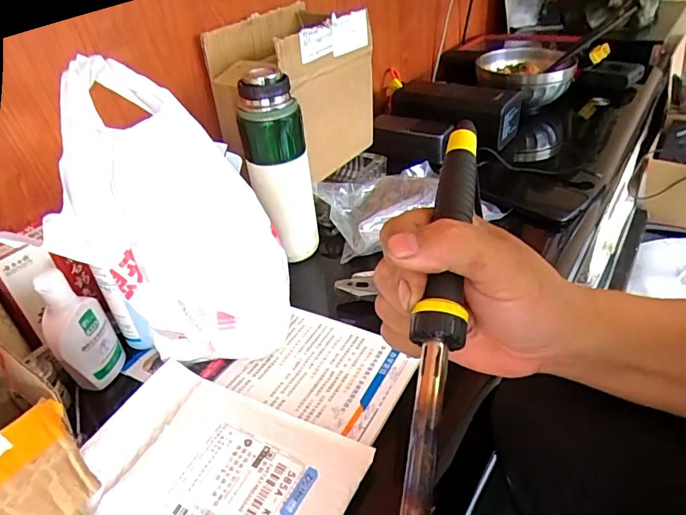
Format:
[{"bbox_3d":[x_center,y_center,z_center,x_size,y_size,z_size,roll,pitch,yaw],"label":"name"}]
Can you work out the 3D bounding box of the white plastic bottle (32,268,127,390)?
[{"bbox_3d":[-0.230,0.065,0.422,0.050,0.116,0.030,-29,41,-27],"label":"white plastic bottle"}]

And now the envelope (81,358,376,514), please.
[{"bbox_3d":[-0.092,0.156,0.353,0.197,0.024,0.128,12,40,25],"label":"envelope"}]

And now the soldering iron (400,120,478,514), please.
[{"bbox_3d":[0.046,0.028,0.226,0.021,0.028,0.218,5,60,17],"label":"soldering iron"}]

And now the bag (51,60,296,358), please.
[{"bbox_3d":[-0.138,-0.026,0.407,0.061,0.272,0.155,2,45,49],"label":"bag"}]

